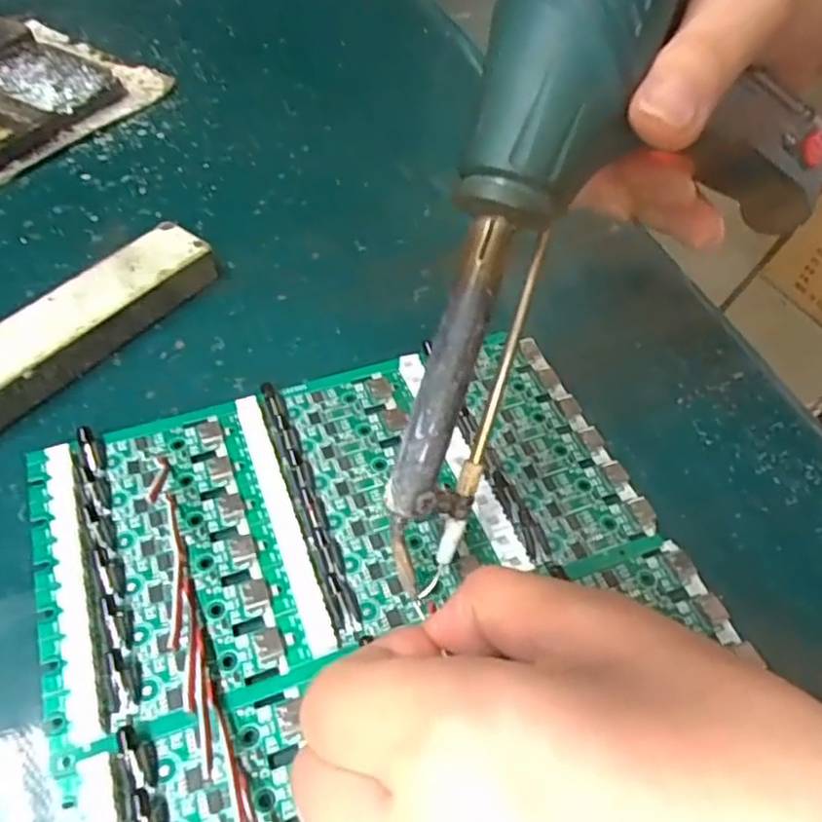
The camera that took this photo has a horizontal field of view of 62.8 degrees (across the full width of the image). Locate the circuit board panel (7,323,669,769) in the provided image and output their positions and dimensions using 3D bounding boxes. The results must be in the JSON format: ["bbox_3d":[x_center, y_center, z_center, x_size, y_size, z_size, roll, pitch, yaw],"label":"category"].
[{"bbox_3d":[-0.023,0.027,0.224,0.189,0.008,0.104,-16,54,-16],"label":"circuit board panel"}]

